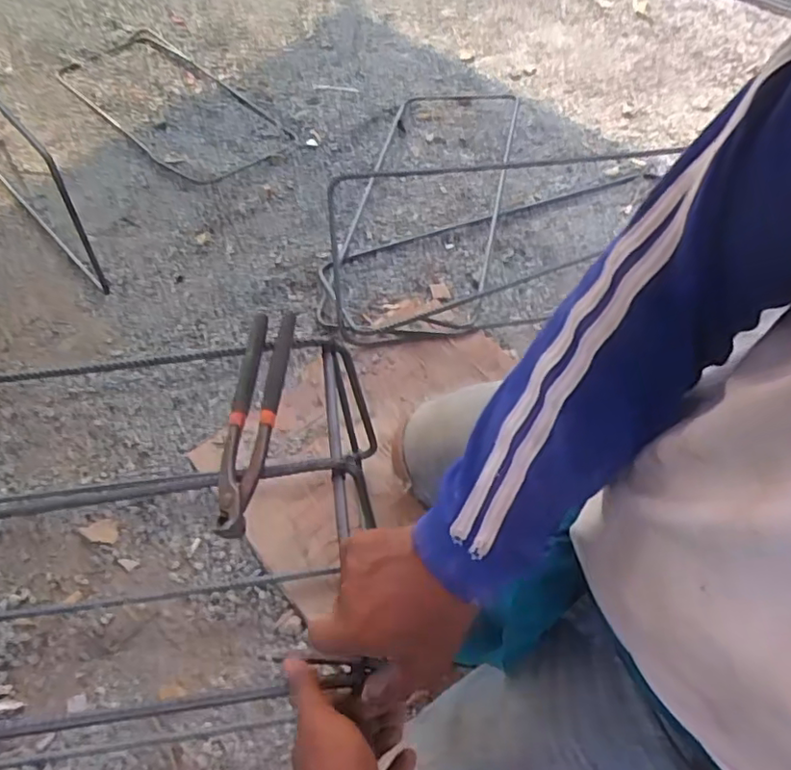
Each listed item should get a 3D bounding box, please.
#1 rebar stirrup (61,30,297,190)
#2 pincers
[{"bbox_3d":[-0.522,-0.657,1.403,0.617,0.032,0.285,39,63,23],"label":"rebar stirrup"},{"bbox_3d":[-0.127,0.025,0.543,0.042,0.025,0.227,1,54,4],"label":"pincers"}]

